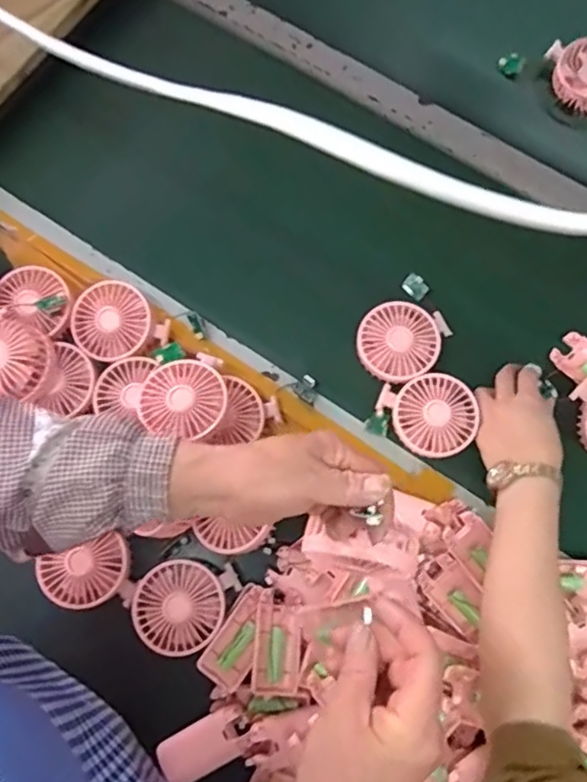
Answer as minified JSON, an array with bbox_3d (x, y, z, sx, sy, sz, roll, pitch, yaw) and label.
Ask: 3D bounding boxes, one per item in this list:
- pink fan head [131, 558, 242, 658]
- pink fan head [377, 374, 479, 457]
[{"bbox_3d":[-0.110,0.208,0.583,0.086,0.027,0.091,23,76,9],"label":"pink fan head"},{"bbox_3d":[0.147,0.027,0.636,0.091,0.029,0.086,-1,74,2],"label":"pink fan head"}]

